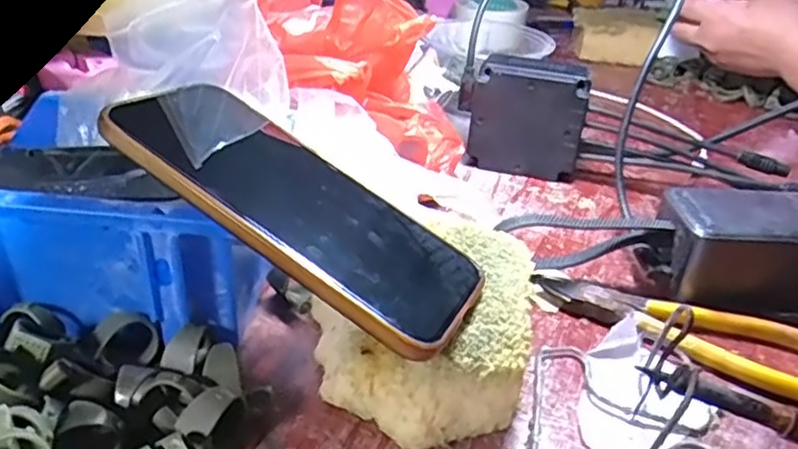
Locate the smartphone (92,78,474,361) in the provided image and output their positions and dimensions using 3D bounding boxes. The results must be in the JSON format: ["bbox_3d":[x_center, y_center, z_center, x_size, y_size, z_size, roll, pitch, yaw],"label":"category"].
[{"bbox_3d":[-0.040,-0.009,0.270,0.159,0.007,0.078,35,31,9],"label":"smartphone"}]

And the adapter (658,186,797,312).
[{"bbox_3d":[0.209,0.015,0.356,0.127,0.049,0.056,1,32,-4],"label":"adapter"}]

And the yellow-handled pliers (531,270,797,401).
[{"bbox_3d":[0.147,0.053,0.329,0.158,0.012,0.044,18,35,21],"label":"yellow-handled pliers"}]

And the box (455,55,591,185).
[{"bbox_3d":[0.089,-0.079,0.474,0.090,0.076,0.033,15,34,18],"label":"box"}]

